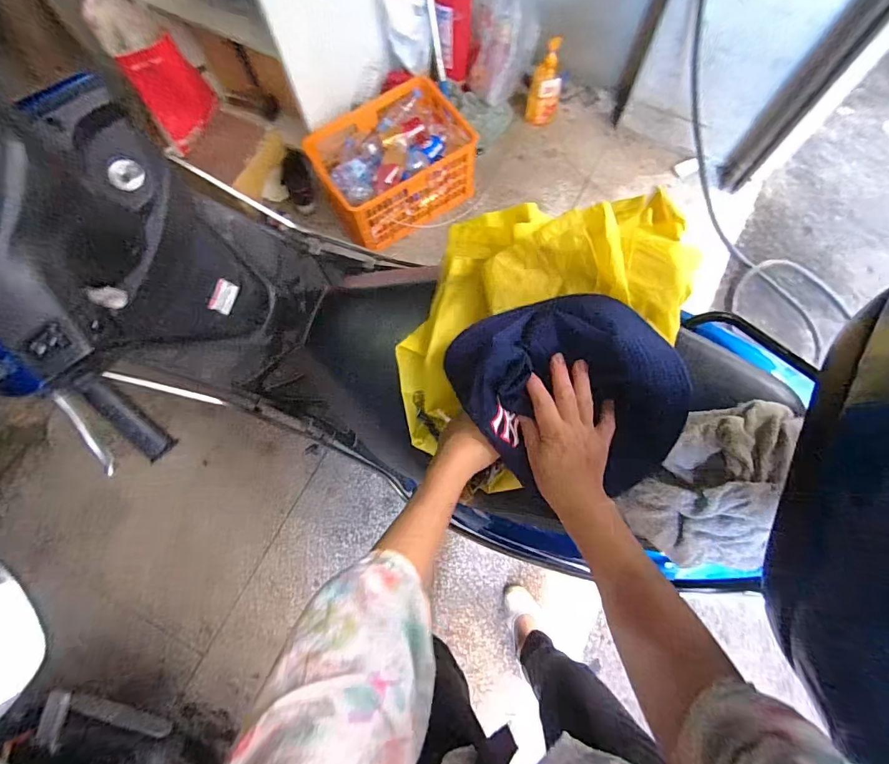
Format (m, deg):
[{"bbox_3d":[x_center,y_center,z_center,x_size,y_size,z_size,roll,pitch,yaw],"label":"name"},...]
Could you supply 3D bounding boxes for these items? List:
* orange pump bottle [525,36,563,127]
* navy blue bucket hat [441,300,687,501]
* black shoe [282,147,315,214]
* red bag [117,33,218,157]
[{"bbox_3d":[0.334,-0.970,1.440,0.107,0.243,0.073,15,75,6],"label":"orange pump bottle"},{"bbox_3d":[0.136,0.008,0.480,0.203,0.101,0.250,-41,77,-10],"label":"navy blue bucket hat"},{"bbox_3d":[-0.509,-0.694,1.546,0.105,0.076,0.236,-16,74,-3],"label":"black shoe"},{"bbox_3d":[-0.790,-0.856,1.305,0.037,0.271,0.228,21,75,7],"label":"red bag"}]

